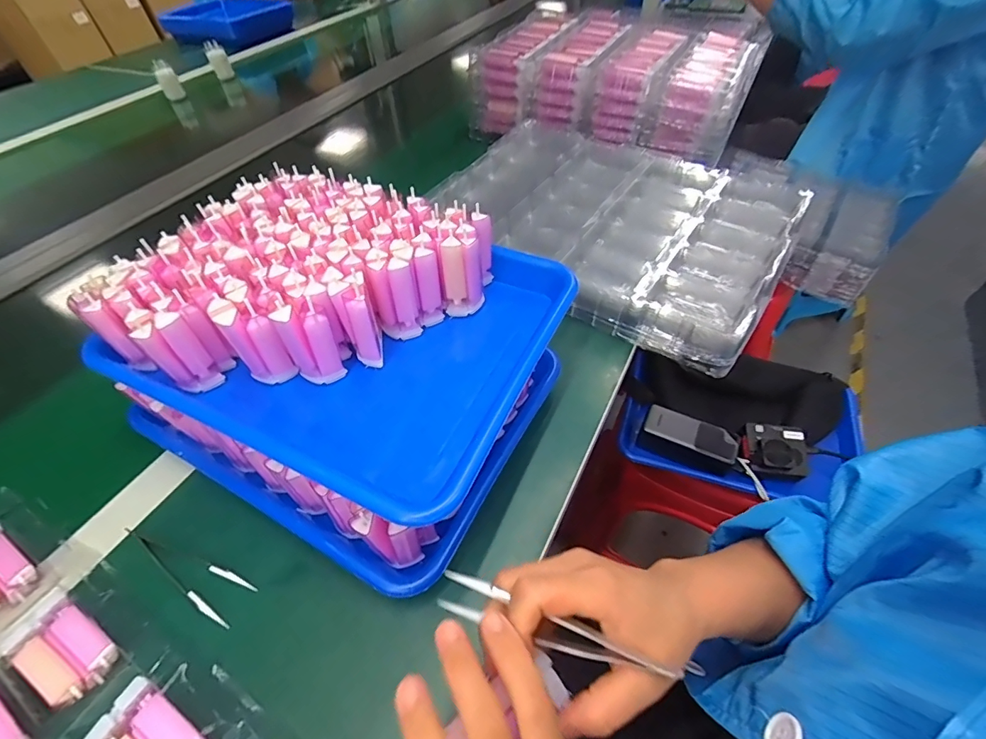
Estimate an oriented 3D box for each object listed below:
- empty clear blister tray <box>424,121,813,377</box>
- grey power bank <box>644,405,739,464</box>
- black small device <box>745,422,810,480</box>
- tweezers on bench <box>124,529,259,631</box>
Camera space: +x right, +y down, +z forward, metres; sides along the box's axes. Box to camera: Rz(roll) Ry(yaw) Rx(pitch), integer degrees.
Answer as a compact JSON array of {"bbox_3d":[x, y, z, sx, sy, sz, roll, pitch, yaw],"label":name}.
[{"bbox_3d":[0.140,-0.199,0.550,0.409,0.052,0.301,30,58,25],"label":"empty clear blister tray"},{"bbox_3d":[0.283,0.091,0.632,0.123,0.014,0.046,24,56,22],"label":"grey power bank"},{"bbox_3d":[0.398,0.112,0.617,0.079,0.025,0.076,1,50,4],"label":"black small device"},{"bbox_3d":[-0.231,0.144,0.326,0.124,0.004,0.028,19,54,18],"label":"tweezers on bench"}]

